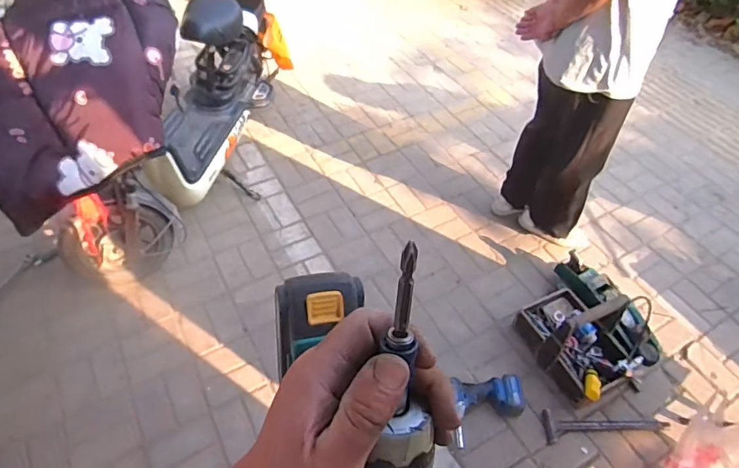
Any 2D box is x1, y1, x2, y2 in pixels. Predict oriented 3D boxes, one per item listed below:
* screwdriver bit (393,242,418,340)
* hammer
[{"bbox_3d":[0.016,0.026,0.215,0.007,0.048,0.004,7,27,5],"label":"screwdriver bit"},{"bbox_3d":[0.722,0.579,1.488,0.367,0.034,0.102,-4,50,-6],"label":"hammer"}]

